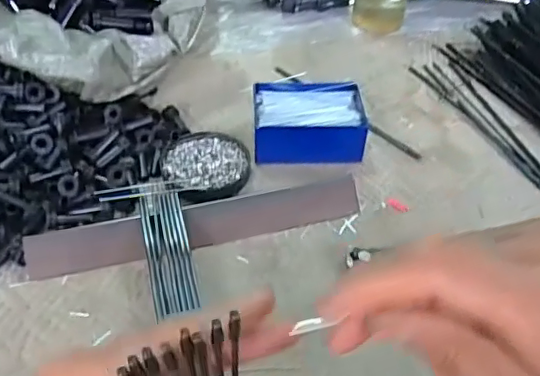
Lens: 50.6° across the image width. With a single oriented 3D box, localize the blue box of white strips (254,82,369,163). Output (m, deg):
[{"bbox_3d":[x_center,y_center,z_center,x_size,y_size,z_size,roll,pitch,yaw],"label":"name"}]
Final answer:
[{"bbox_3d":[0.039,-0.067,0.578,0.109,0.040,0.084,0,45,-2],"label":"blue box of white strips"}]

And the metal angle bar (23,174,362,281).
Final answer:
[{"bbox_3d":[-0.057,0.030,0.485,0.279,0.023,0.034,-11,46,-13],"label":"metal angle bar"}]

